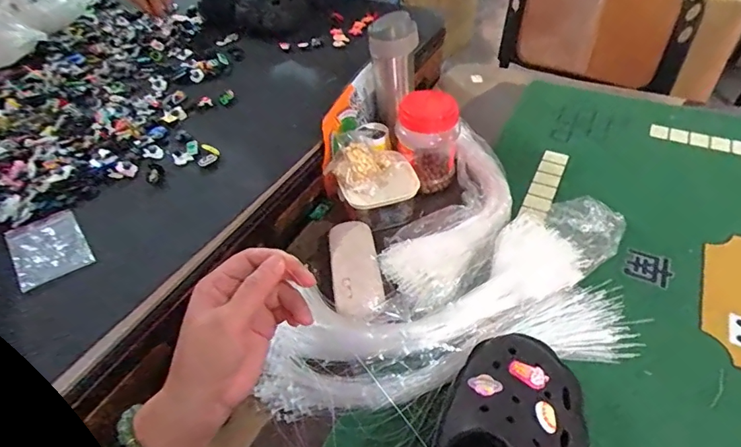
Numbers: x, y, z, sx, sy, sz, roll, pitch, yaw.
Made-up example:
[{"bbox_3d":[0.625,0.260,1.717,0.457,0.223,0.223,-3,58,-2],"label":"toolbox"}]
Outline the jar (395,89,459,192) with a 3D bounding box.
[{"bbox_3d":[0.086,-0.128,0.710,0.093,0.142,0.080,5,46,7],"label":"jar"}]

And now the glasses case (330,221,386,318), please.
[{"bbox_3d":[-0.021,0.051,0.602,0.059,0.026,0.147,-7,46,-5],"label":"glasses case"}]

